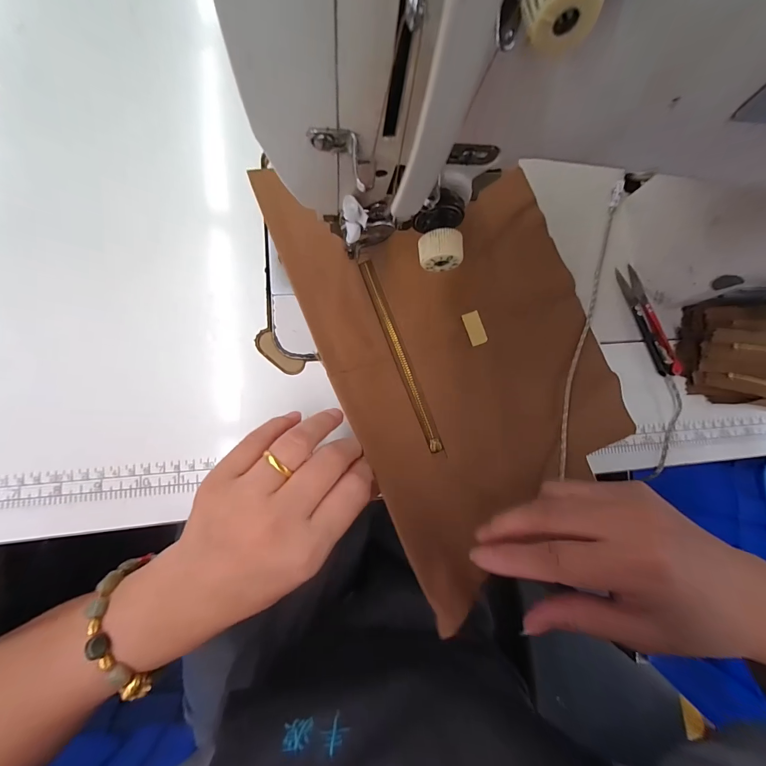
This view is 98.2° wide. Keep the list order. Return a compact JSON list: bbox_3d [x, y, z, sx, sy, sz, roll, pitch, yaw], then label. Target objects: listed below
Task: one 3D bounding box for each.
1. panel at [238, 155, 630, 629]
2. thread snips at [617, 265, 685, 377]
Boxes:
[{"bbox_3d":[0.071,-0.037,0.256,0.226,0.048,0.305,-22,87,-8],"label":"panel"},{"bbox_3d":[0.238,-0.057,0.294,0.020,0.013,0.102,-18,85,-9],"label":"thread snips"}]

